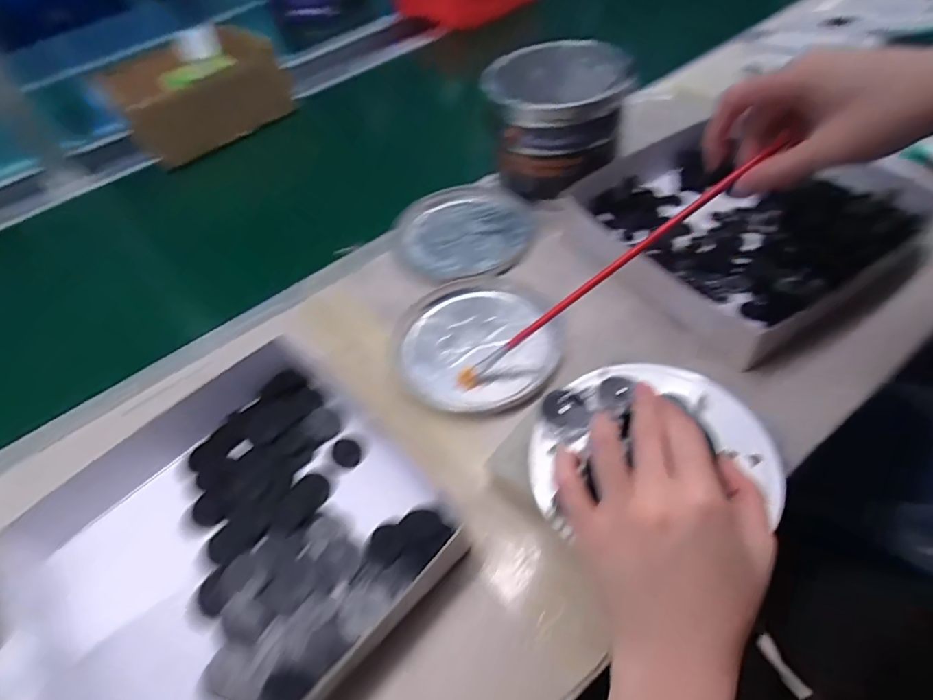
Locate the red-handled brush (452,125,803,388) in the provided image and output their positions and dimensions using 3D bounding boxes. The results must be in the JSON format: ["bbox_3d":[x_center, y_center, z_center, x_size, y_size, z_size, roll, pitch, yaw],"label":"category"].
[{"bbox_3d":[0.084,-0.045,0.327,0.238,0.011,0.014,-38,48,21],"label":"red-handled brush"}]

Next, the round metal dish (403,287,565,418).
[{"bbox_3d":[0.008,-0.004,0.380,0.113,0.019,0.119,-5,50,6],"label":"round metal dish"}]

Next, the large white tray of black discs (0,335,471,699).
[{"bbox_3d":[-0.151,0.112,0.305,0.219,0.034,0.231,-39,55,-21],"label":"large white tray of black discs"}]

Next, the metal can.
[{"bbox_3d":[0.085,-0.216,0.478,0.116,0.107,0.129,7,53,16],"label":"metal can"}]

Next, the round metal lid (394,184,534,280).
[{"bbox_3d":[-0.002,-0.115,0.471,0.122,0.012,0.136,-35,53,-17],"label":"round metal lid"}]

